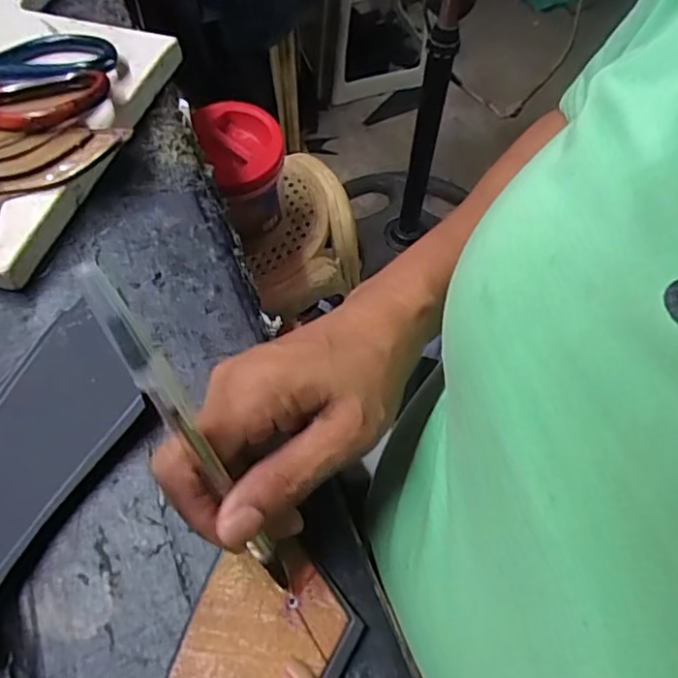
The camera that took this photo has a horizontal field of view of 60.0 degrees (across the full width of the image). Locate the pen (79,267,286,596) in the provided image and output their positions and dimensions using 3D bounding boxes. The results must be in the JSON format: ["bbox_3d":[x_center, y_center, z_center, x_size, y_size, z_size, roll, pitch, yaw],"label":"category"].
[{"bbox_3d":[-0.045,0.041,0.201,0.010,0.157,0.007,-32,37,-16],"label":"pen"}]

